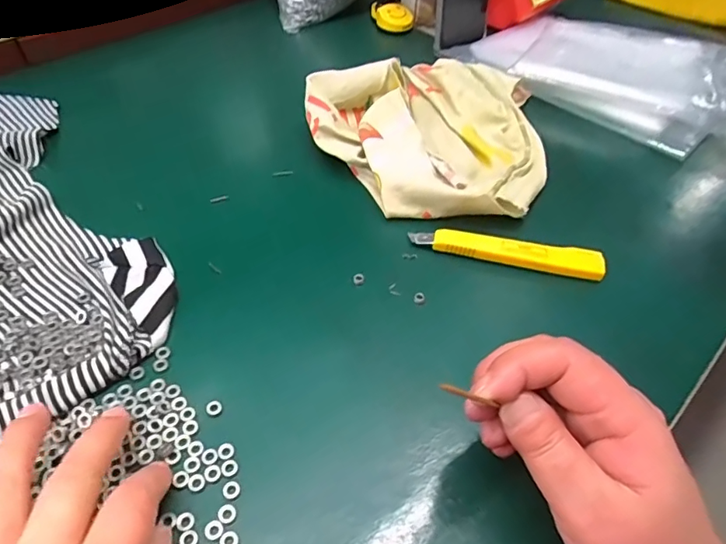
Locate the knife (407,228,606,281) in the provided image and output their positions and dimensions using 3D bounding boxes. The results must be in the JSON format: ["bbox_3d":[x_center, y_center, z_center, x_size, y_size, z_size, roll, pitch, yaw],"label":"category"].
[{"bbox_3d":[0.098,-0.014,0.350,0.127,0.015,0.018,11,48,6],"label":"knife"}]

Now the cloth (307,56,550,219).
[{"bbox_3d":[0.080,-0.125,0.423,0.209,0.043,0.188,-27,55,-26],"label":"cloth"}]

